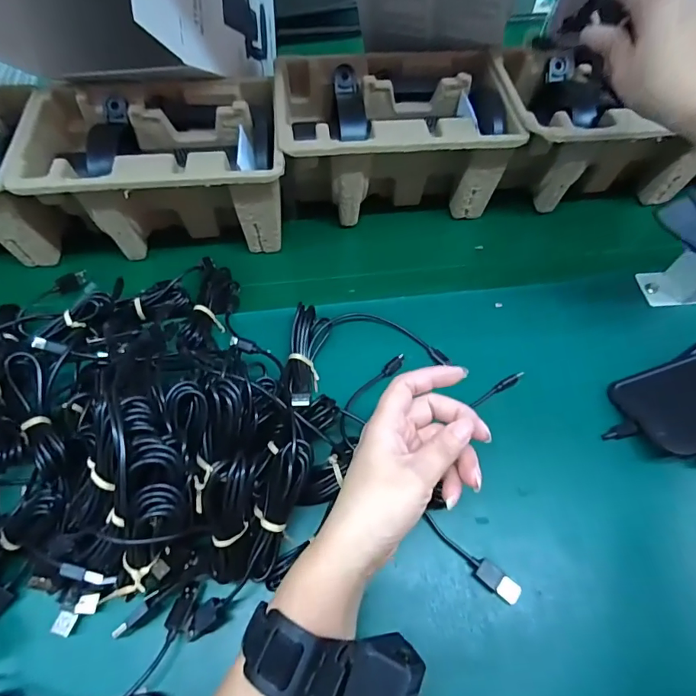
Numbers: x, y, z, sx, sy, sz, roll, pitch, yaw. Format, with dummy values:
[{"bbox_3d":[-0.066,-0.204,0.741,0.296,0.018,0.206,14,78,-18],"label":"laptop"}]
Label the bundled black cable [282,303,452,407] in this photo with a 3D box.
[{"bbox_3d":[0.006,-0.009,0.401,0.143,0.025,0.085,-18,61,-10],"label":"bundled black cable"}]

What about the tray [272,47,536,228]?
[{"bbox_3d":[0.044,-0.215,0.473,0.219,0.103,0.143,-6,60,-4],"label":"tray"}]

